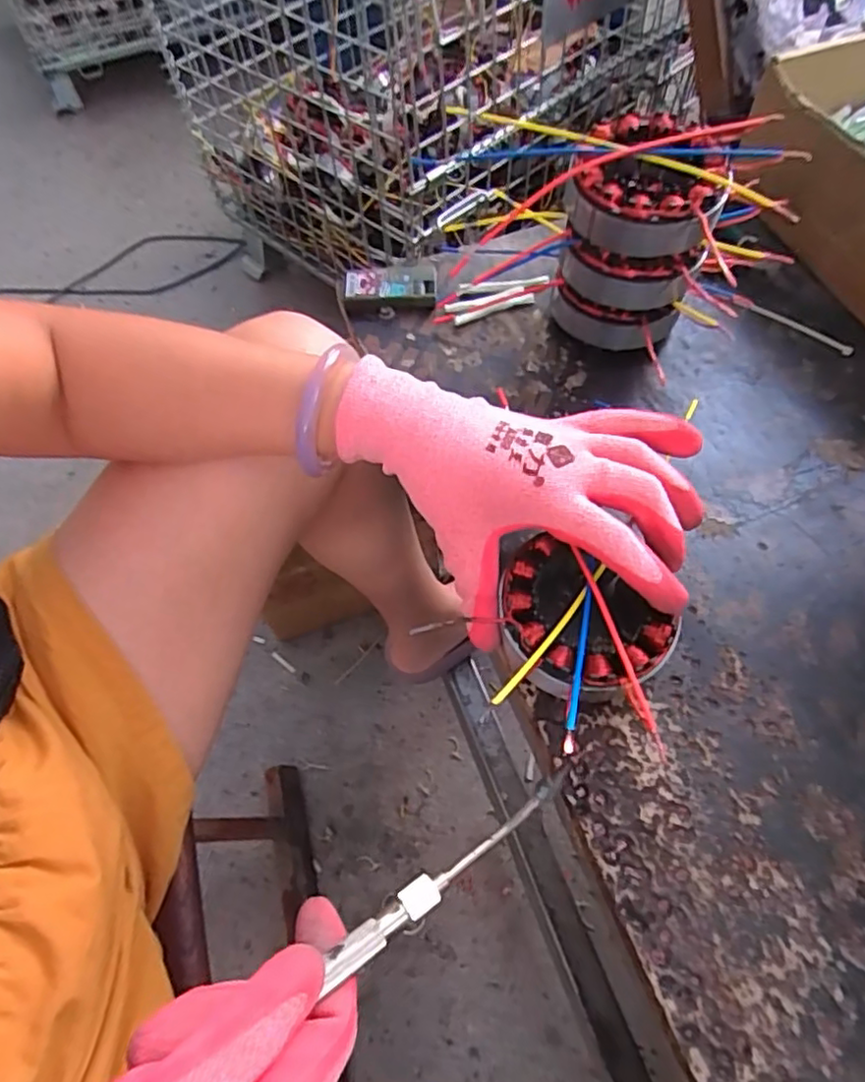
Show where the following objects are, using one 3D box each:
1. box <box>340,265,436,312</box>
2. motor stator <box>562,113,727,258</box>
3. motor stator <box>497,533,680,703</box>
[{"bbox_3d":[-0.032,-0.185,0.463,0.068,0.016,0.032,2,61,3],"label":"box"},{"bbox_3d":[0.123,-0.204,0.362,0.084,0.040,0.080,18,62,13],"label":"motor stator"},{"bbox_3d":[0.073,0.040,0.318,0.075,0.044,0.080,-1,61,2],"label":"motor stator"}]

